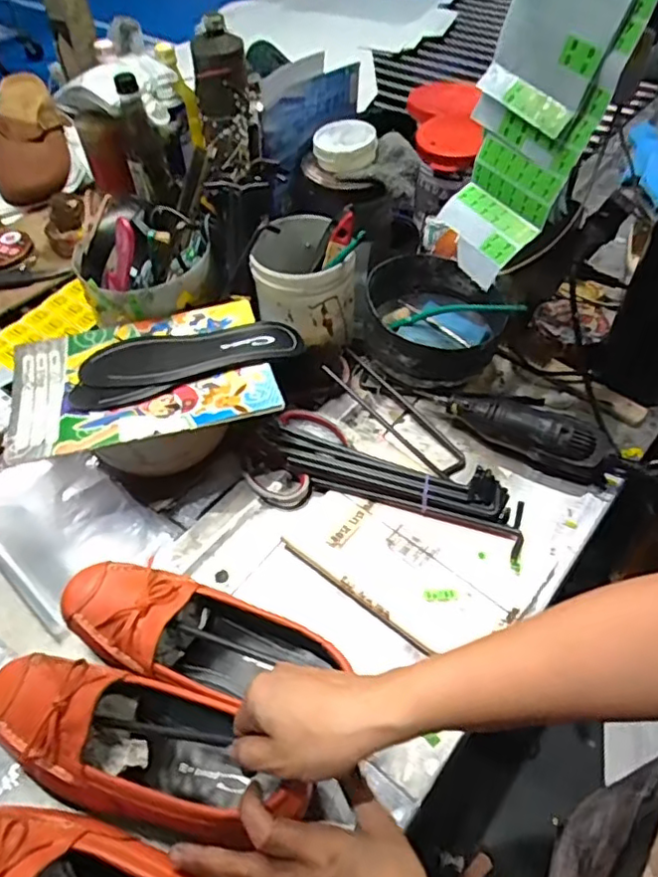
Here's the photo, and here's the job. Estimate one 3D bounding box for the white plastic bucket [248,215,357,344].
[{"bbox_3d":[-0.029,-0.181,0.694,0.106,0.099,0.113,-1,50,1],"label":"white plastic bucket"}]

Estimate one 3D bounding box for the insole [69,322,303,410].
[{"bbox_3d":[-0.141,-0.082,0.619,0.226,0.020,0.087,-15,51,-10],"label":"insole"}]

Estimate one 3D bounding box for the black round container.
[{"bbox_3d":[0.119,-0.134,0.705,0.157,0.083,0.164,-1,50,1],"label":"black round container"}]

